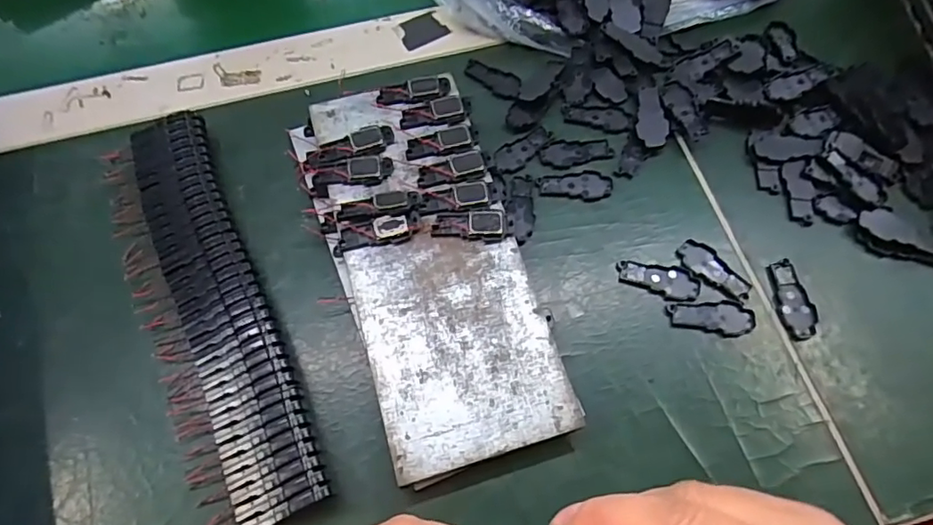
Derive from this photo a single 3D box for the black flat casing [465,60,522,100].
[{"bbox_3d":[0.015,-0.106,0.321,0.037,0.004,0.018,27,69,12],"label":"black flat casing"}]

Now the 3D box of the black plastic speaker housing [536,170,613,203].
[{"bbox_3d":[0.057,-0.041,0.293,0.039,0.004,0.017,3,66,2],"label":"black plastic speaker housing"}]

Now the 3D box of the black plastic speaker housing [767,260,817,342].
[{"bbox_3d":[0.155,0.017,0.265,0.019,0.004,0.039,-11,66,-4],"label":"black plastic speaker housing"}]

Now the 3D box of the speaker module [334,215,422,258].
[{"bbox_3d":[-0.043,-0.015,0.264,0.040,0.004,0.016,-13,83,-2],"label":"speaker module"}]

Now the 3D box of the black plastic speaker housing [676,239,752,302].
[{"bbox_3d":[0.122,0.003,0.272,0.038,0.004,0.015,39,72,16],"label":"black plastic speaker housing"}]

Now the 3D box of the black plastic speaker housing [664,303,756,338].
[{"bbox_3d":[0.116,0.026,0.261,0.041,0.004,0.016,0,66,1],"label":"black plastic speaker housing"}]

